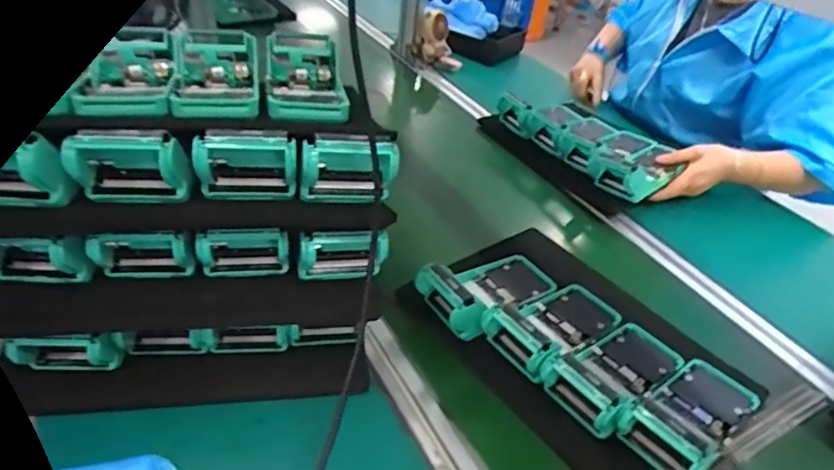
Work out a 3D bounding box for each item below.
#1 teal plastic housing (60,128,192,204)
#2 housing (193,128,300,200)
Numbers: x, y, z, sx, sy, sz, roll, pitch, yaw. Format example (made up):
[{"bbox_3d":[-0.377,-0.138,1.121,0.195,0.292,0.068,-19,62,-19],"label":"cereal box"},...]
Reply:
[{"bbox_3d":[-0.221,-0.051,0.437,0.079,0.065,0.025,-2,38,-11],"label":"teal plastic housing"},{"bbox_3d":[-0.137,-0.056,0.458,0.074,0.066,0.033,6,52,-3],"label":"housing"}]

